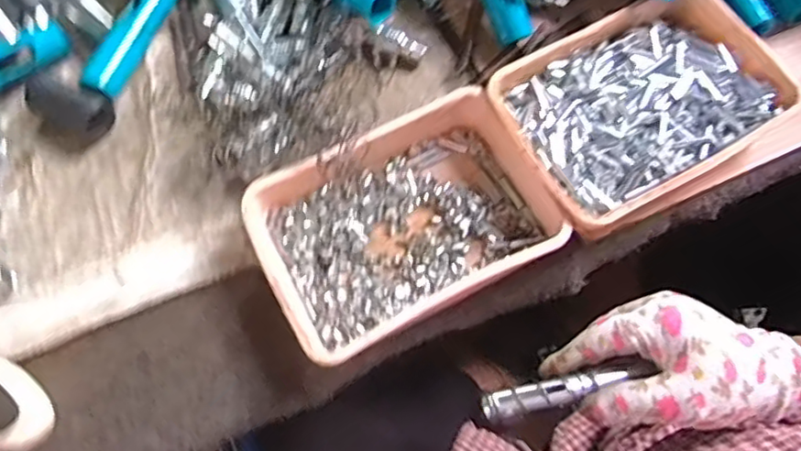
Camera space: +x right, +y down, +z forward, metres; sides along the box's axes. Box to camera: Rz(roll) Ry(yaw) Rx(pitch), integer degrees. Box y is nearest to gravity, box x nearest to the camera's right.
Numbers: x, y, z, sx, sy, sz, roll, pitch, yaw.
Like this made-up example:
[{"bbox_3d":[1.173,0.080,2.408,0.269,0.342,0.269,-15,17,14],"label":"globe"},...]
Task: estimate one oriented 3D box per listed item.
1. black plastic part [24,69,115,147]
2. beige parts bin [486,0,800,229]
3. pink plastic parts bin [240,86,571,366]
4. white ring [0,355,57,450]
[{"bbox_3d":[-0.270,-0.096,0.503,0.072,0.029,0.041,27,71,10],"label":"black plastic part"},{"bbox_3d":[0.179,-0.088,0.475,0.203,0.047,0.137,-28,71,-10],"label":"beige parts bin"},{"bbox_3d":[0.000,-0.004,0.447,0.198,0.047,0.143,-26,71,-10],"label":"pink plastic parts bin"},{"bbox_3d":[-0.257,0.116,0.406,0.065,0.009,0.044,48,48,-1],"label":"white ring"}]

